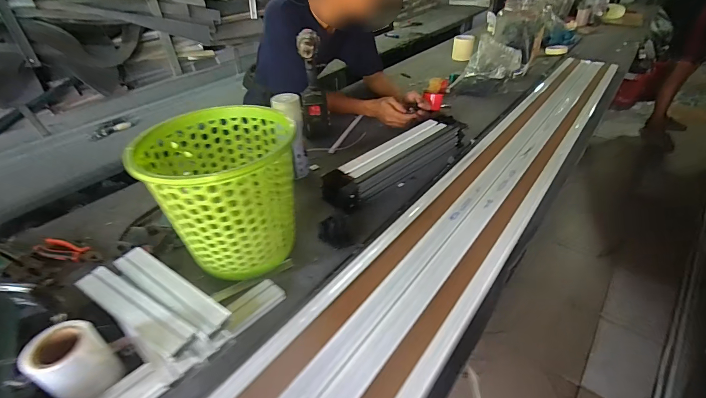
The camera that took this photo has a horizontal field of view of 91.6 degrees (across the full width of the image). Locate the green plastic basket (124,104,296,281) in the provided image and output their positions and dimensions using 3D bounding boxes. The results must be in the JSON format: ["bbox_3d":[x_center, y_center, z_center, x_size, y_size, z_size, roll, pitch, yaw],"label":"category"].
[{"bbox_3d":[-0.218,-0.012,0.608,0.227,0.221,0.234,-7,37,-4],"label":"green plastic basket"}]

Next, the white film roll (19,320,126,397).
[{"bbox_3d":[-0.356,0.215,0.445,0.061,0.103,0.072,21,44,29],"label":"white film roll"}]

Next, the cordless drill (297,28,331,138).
[{"bbox_3d":[-0.112,-0.306,0.981,0.078,0.293,0.168,-7,37,-4],"label":"cordless drill"}]

